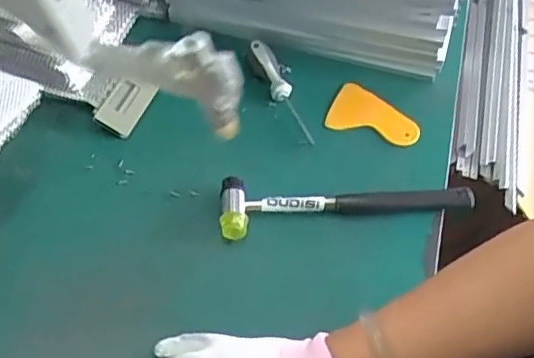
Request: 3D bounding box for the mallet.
[{"bbox_3d":[0.077,0.023,0.608,0.243,0.036,0.058,-6,54,-2],"label":"mallet"}]

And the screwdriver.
[{"bbox_3d":[0.016,-0.102,0.688,0.025,0.025,0.142,-16,65,-20],"label":"screwdriver"}]

